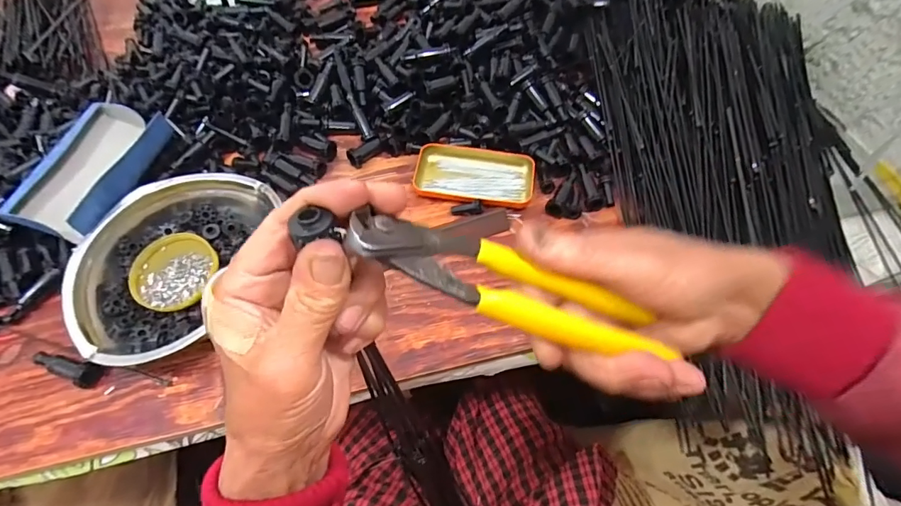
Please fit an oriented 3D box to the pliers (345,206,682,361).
[{"bbox_3d":[0.033,0.017,0.207,0.163,0.021,0.039,19,56,-25],"label":"pliers"}]

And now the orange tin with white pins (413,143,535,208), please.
[{"bbox_3d":[0.030,-0.094,0.564,0.143,0.021,0.084,11,60,5],"label":"orange tin with white pins"}]

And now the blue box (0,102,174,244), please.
[{"bbox_3d":[-0.389,-0.100,0.495,0.105,0.044,0.180,6,59,2],"label":"blue box"}]

